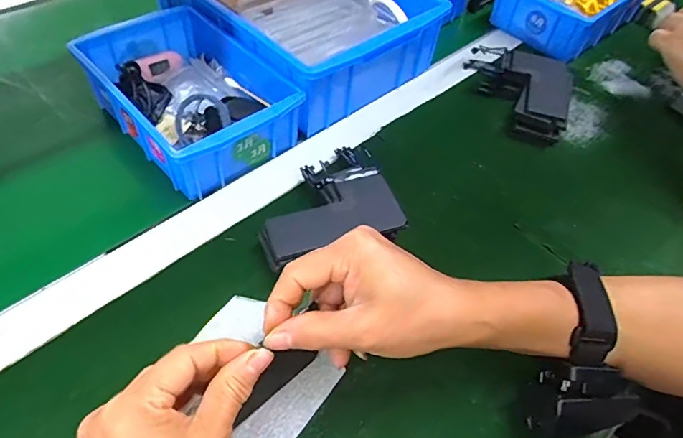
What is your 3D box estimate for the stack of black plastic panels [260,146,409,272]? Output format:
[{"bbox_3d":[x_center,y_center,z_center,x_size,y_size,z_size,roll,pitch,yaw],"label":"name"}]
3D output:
[{"bbox_3d":[-0.017,-0.014,0.406,0.114,0.032,0.117,-11,52,-15],"label":"stack of black plastic panels"}]

